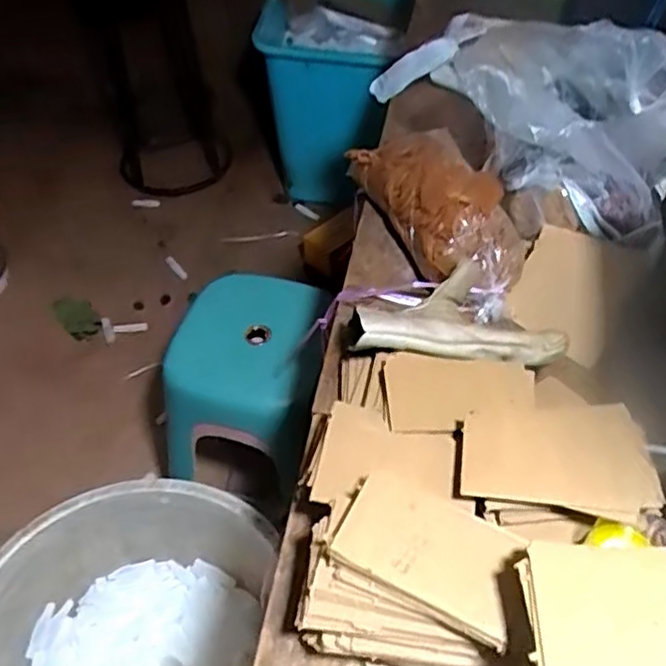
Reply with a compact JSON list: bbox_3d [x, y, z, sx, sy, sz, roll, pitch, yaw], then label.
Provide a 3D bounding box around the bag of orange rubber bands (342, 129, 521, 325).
[{"bbox_3d":[0.141,-0.163,0.894,0.140,0.085,0.313,-21,54,-18],"label":"bag of orange rubber bands"}]

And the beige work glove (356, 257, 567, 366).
[{"bbox_3d":[0.136,-0.019,0.733,0.224,0.054,0.134,4,50,1],"label":"beige work glove"}]

